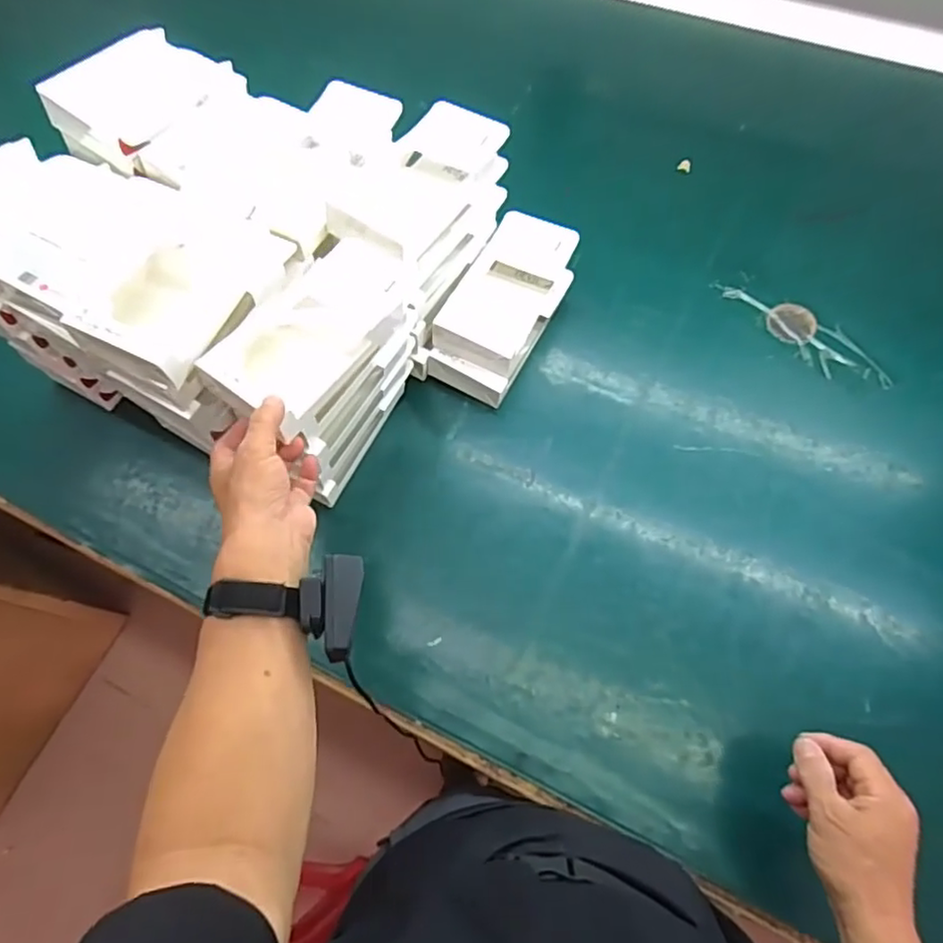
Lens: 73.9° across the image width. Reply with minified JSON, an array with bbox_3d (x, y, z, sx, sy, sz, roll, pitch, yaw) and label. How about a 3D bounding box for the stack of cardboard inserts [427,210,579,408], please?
[{"bbox_3d":[0.040,-0.192,0.745,0.102,0.085,0.211,27,71,13],"label":"stack of cardboard inserts"}]

